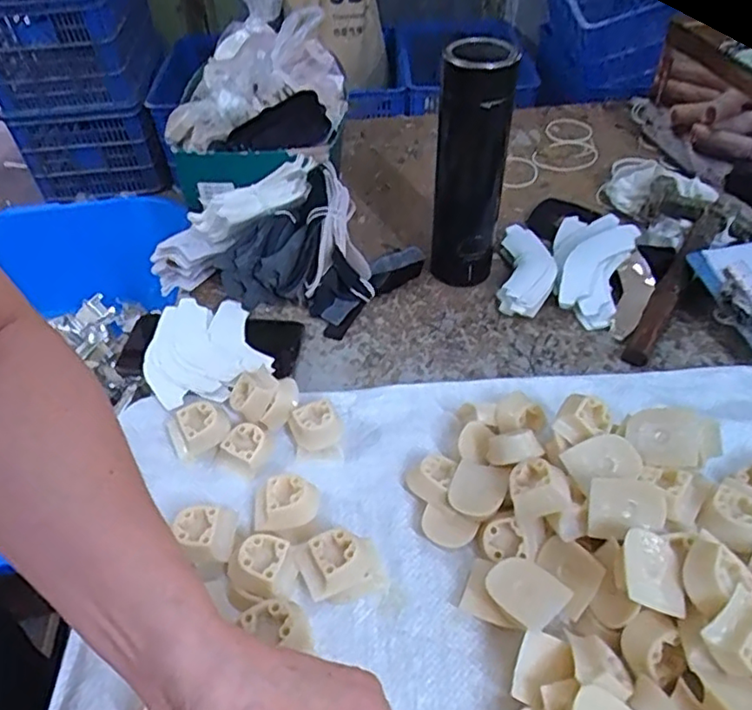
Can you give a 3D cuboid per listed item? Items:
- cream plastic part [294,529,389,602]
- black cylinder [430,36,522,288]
[{"bbox_3d":[-0.024,0.142,0.418,0.054,0.034,0.036,-15,46,-10],"label":"cream plastic part"},{"bbox_3d":[0.089,-0.173,0.589,0.066,0.228,0.061,0,46,5],"label":"black cylinder"}]

